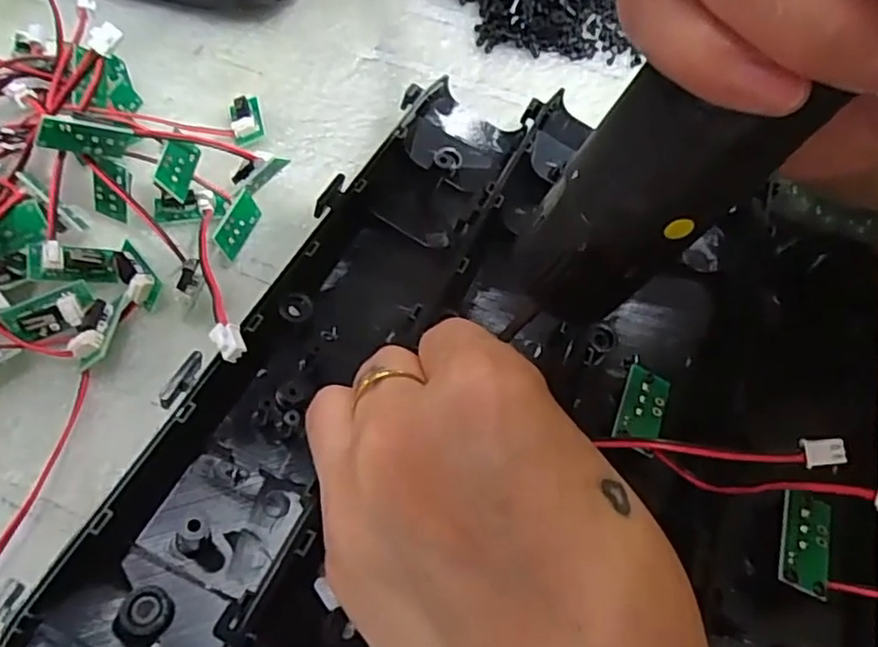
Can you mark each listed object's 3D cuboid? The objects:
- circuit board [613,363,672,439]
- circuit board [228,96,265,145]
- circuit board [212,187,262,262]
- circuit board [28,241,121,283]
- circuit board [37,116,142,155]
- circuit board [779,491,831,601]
[{"bbox_3d":[0.068,0.028,0.215,0.015,0.004,0.027,25,61,0],"label":"circuit board"},{"bbox_3d":[-0.090,-0.095,0.303,0.014,0.011,0.025,-12,57,-12],"label":"circuit board"},{"bbox_3d":[-0.081,-0.041,0.265,0.004,0.014,0.029,-8,51,31],"label":"circuit board"},{"bbox_3d":[-0.136,-0.023,0.241,0.030,0.012,0.012,2,53,-27],"label":"circuit board"},{"bbox_3d":[-0.125,-0.068,0.233,0.031,0.015,0.004,-4,52,-37],"label":"circuit board"},{"bbox_3d":[0.108,0.064,0.191,0.014,0.004,0.029,20,58,5],"label":"circuit board"}]

